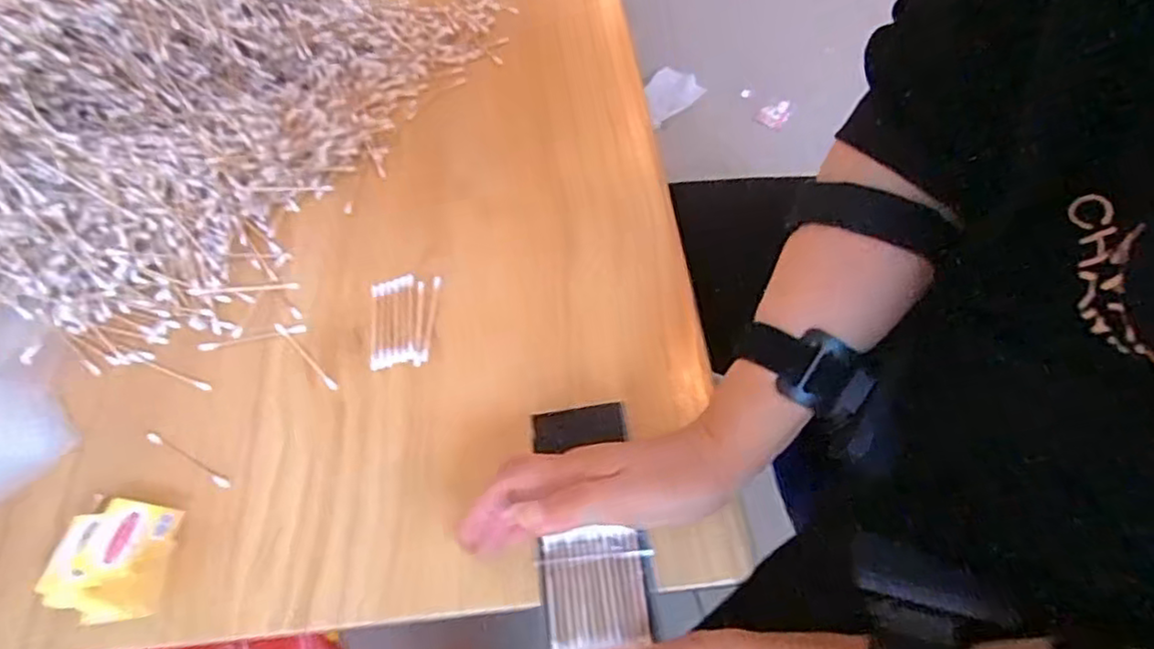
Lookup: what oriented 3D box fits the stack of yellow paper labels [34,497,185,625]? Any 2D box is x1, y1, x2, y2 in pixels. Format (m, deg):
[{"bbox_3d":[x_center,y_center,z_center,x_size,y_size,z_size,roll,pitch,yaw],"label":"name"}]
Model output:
[{"bbox_3d":[-0.260,0.132,0.363,0.058,0.022,0.061,4,59,6],"label":"stack of yellow paper labels"}]

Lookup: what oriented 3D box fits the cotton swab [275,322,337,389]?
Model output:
[{"bbox_3d":[-0.186,0.021,0.440,0.074,0.004,0.005,39,68,24],"label":"cotton swab"}]

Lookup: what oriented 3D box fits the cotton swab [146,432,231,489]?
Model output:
[{"bbox_3d":[-0.246,0.084,0.406,0.074,0.004,0.006,24,63,17],"label":"cotton swab"}]

